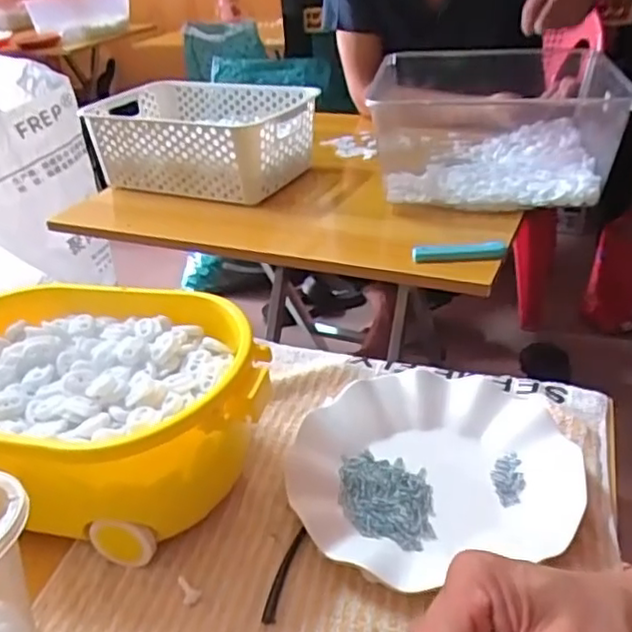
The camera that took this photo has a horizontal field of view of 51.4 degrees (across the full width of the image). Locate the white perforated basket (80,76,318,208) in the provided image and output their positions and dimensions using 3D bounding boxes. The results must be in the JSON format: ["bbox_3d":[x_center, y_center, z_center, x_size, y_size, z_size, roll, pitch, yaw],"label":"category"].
[{"bbox_3d":[-0.161,-0.258,0.959,0.297,0.114,0.207,11,35,25],"label":"white perforated basket"}]

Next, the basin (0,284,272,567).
[{"bbox_3d":[-0.147,0.067,0.439,0.233,0.104,0.160,2,32,11],"label":"basin"}]

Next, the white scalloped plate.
[{"bbox_3d":[0.075,0.097,0.437,0.182,0.022,0.160,-10,32,-9],"label":"white scalloped plate"}]

